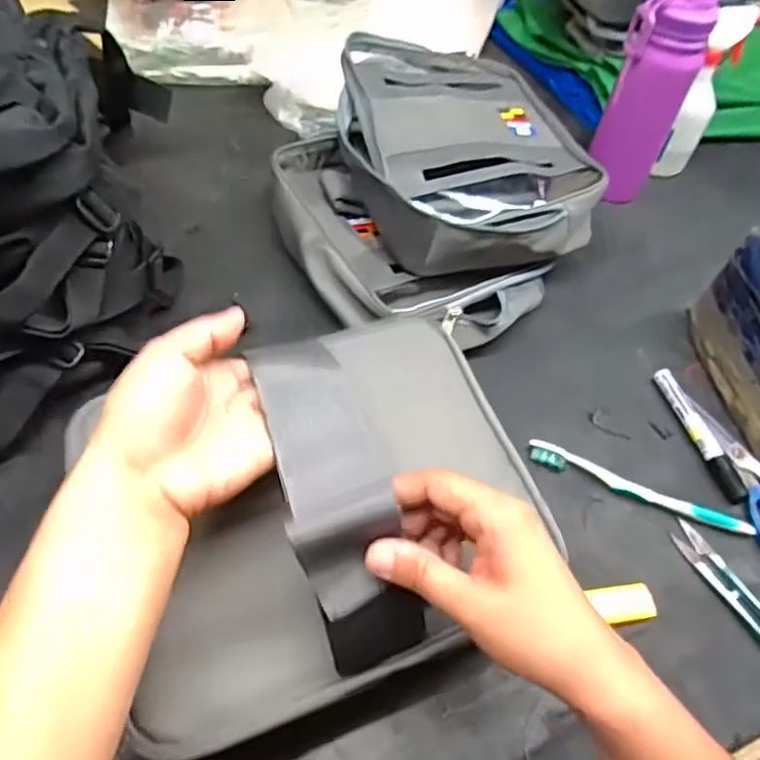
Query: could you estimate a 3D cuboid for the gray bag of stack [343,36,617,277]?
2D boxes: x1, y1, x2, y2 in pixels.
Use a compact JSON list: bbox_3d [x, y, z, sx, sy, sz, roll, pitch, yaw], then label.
[{"bbox_3d":[0.082,-0.240,0.618,0.243,0.074,0.303,-6,53,-11],"label":"gray bag of stack"}]

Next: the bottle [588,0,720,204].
[{"bbox_3d":[0.298,-0.319,0.667,0.062,0.217,0.080,-35,63,-29],"label":"bottle"}]

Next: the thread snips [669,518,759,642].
[{"bbox_3d":[0.258,0.149,0.446,0.023,0.010,0.101,-20,57,-20],"label":"thread snips"}]

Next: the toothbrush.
[{"bbox_3d":[0.207,0.088,0.485,0.177,0.013,0.019,22,53,11],"label":"toothbrush"}]

